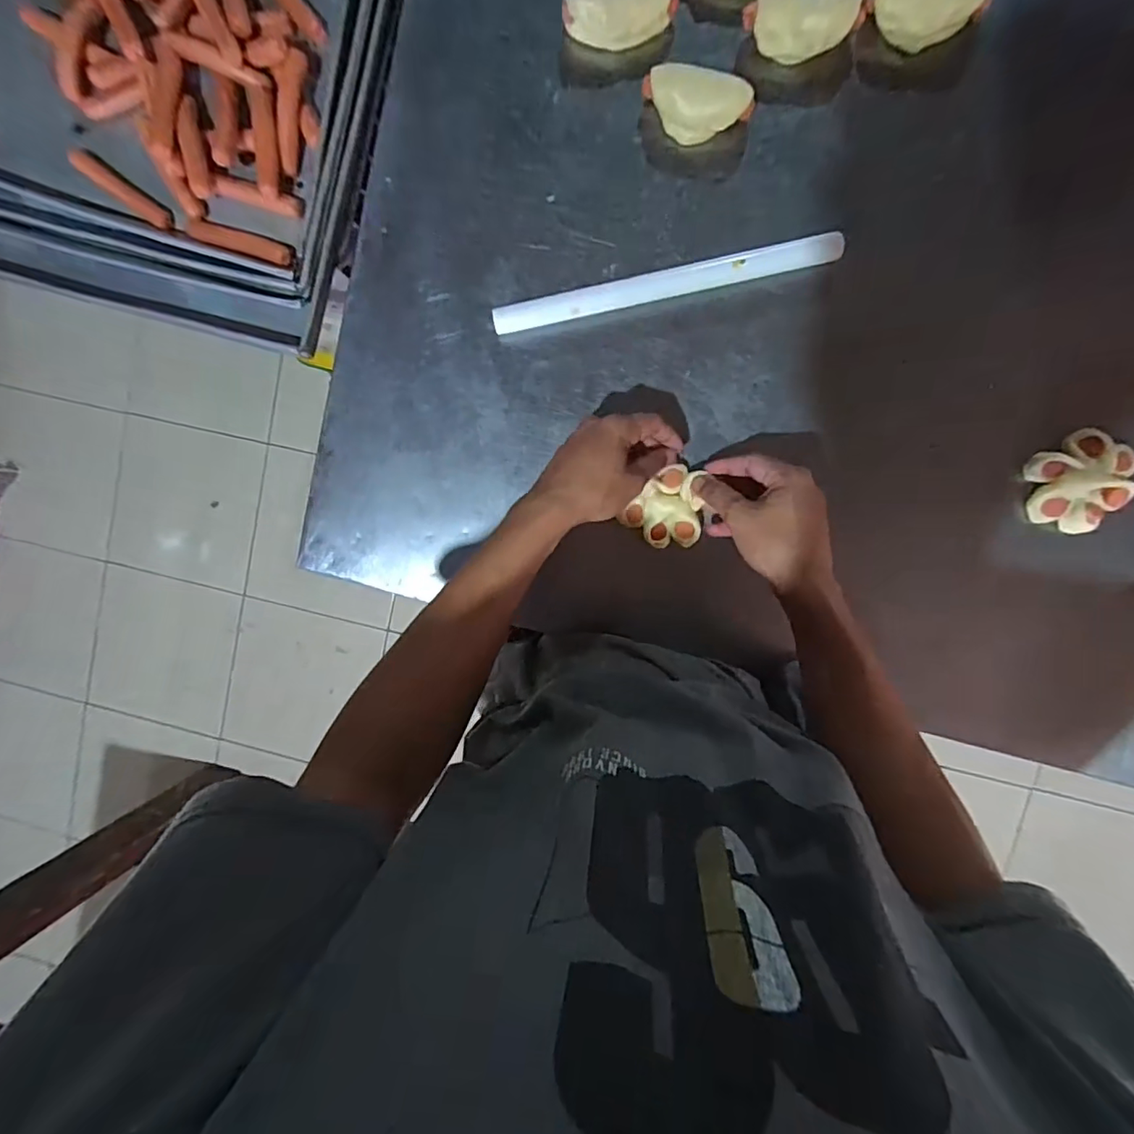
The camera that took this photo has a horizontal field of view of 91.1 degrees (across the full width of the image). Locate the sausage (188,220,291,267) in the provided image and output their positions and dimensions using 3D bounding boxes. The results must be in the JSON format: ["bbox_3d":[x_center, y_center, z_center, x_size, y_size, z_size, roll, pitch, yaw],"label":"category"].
[{"bbox_3d":[-0.298,-0.297,0.508,0.090,0.017,0.022,15,96,4],"label":"sausage"}]

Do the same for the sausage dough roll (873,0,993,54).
[{"bbox_3d":[0.286,-0.436,0.435,0.087,0.032,0.038,10,96,5],"label":"sausage dough roll"}]

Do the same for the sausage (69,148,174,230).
[{"bbox_3d":[-0.402,-0.343,0.508,0.090,0.019,0.017,35,97,-13],"label":"sausage"}]

